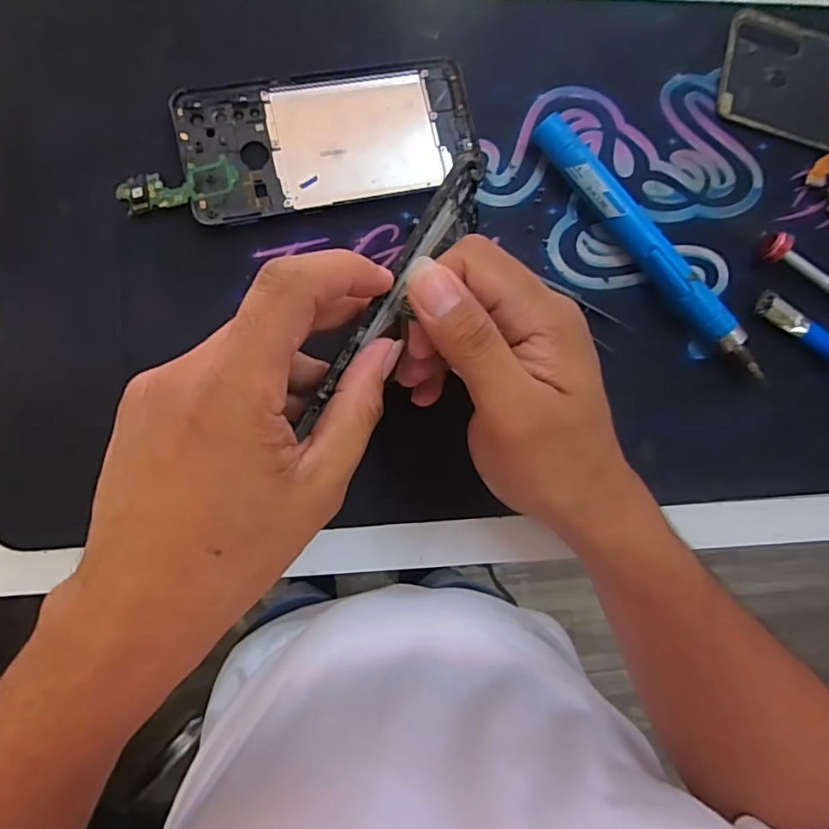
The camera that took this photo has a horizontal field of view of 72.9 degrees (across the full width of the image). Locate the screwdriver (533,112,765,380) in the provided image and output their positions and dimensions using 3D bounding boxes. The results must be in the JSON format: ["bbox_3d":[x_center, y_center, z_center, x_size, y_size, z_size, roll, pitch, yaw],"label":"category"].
[{"bbox_3d":[0.129,-0.091,0.311,0.017,0.019,0.180,-42,91,-9],"label":"screwdriver"}]

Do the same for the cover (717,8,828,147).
[{"bbox_3d":[0.260,-0.195,0.342,0.153,0.004,0.073,12,83,-6],"label":"cover"}]

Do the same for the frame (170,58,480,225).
[{"bbox_3d":[-0.044,-0.149,0.300,0.153,0.012,0.074,-12,86,-8],"label":"frame"}]

